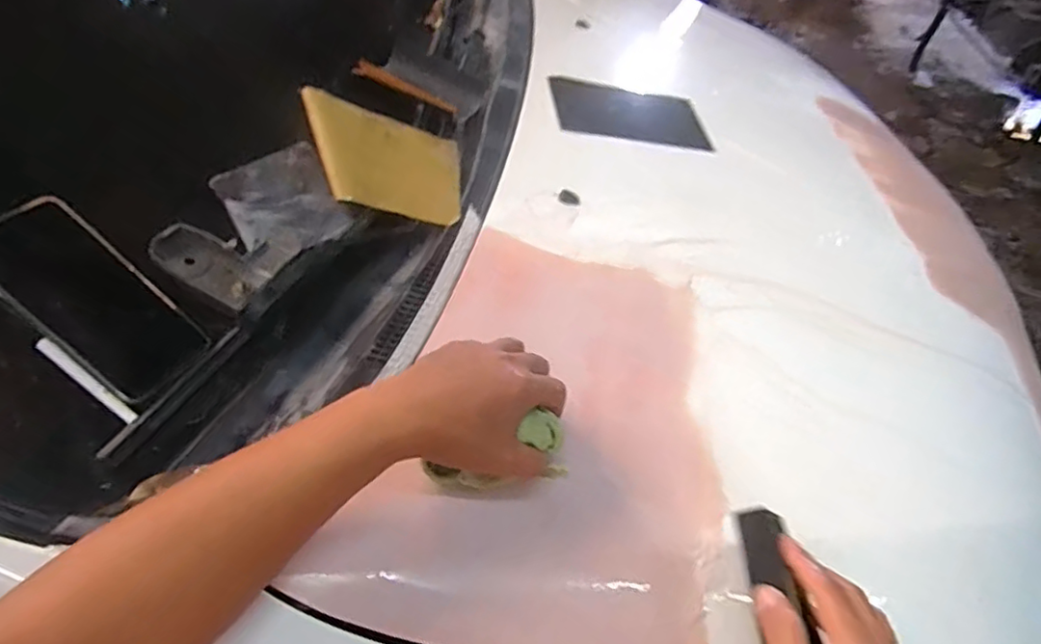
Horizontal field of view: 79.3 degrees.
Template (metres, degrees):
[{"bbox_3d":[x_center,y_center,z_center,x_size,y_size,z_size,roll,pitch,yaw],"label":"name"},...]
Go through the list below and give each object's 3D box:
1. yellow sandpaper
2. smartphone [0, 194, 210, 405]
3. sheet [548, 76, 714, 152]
[{"bbox_3d":[-0.147,-0.180,0.696,0.167,0.011,0.149,8,53,-30],"label":"yellow sandpaper"},{"bbox_3d":[-0.321,-0.019,0.468,0.165,0.015,0.082,45,49,-8],"label":"smartphone"},{"bbox_3d":[0.155,-0.303,0.901,0.214,0.009,0.153,3,50,-10],"label":"sheet"}]

